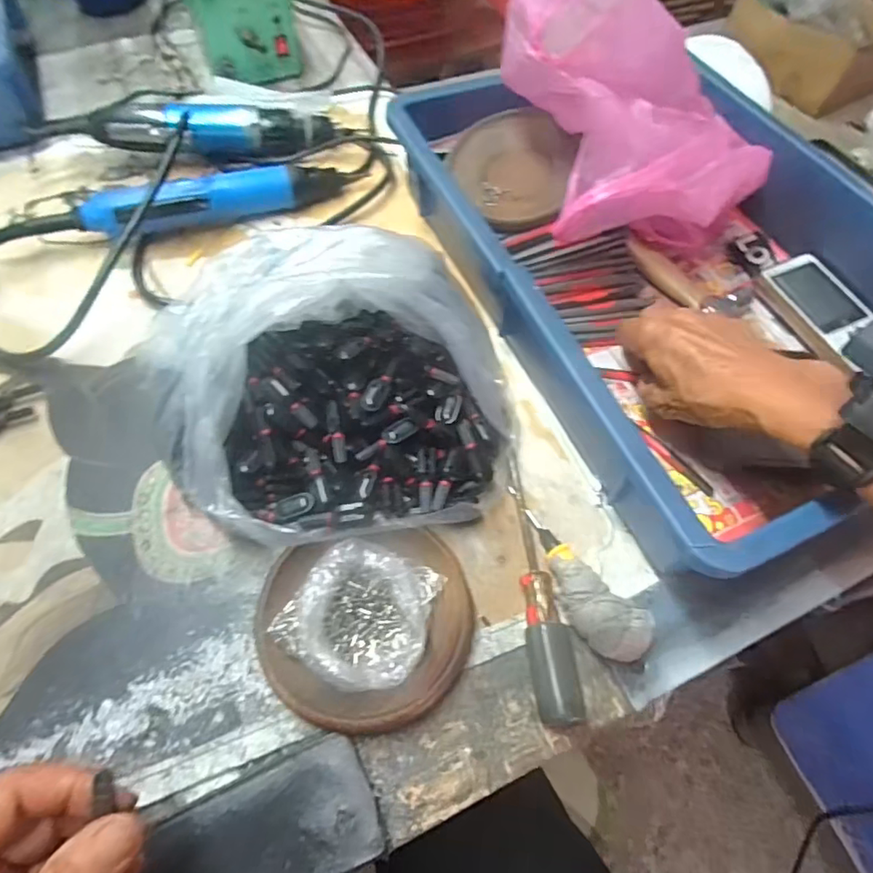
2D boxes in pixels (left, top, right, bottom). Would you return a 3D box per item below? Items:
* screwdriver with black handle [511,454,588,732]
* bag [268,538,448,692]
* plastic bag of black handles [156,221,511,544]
[{"bbox_3d":[0.060,0.081,0.324,0.026,0.020,0.154,-3,60,-4],"label":"screwdriver with black handle"},{"bbox_3d":[-0.042,0.094,0.298,0.075,0.035,0.070,20,61,9],"label":"bag"},{"bbox_3d":[-0.069,-0.037,0.340,0.216,0.083,0.187,-9,61,-7],"label":"plastic bag of black handles"}]

